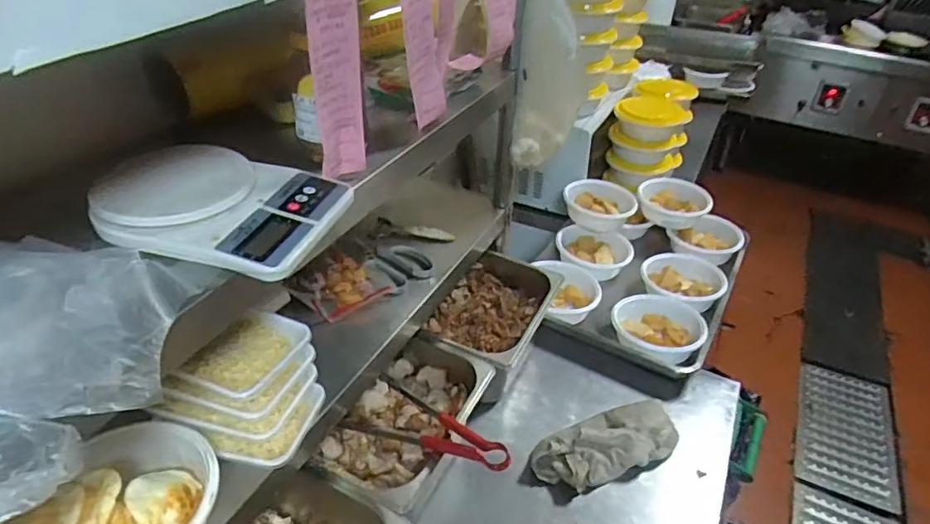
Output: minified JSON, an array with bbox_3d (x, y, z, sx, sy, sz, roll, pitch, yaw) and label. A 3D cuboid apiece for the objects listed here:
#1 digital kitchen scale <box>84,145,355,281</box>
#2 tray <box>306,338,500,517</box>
[{"bbox_3d":[-0.228,-0.053,0.532,0.207,0.035,0.156,9,38,11],"label":"digital kitchen scale"},{"bbox_3d":[-0.087,0.238,0.834,0.170,0.108,0.269,17,40,20],"label":"tray"}]

